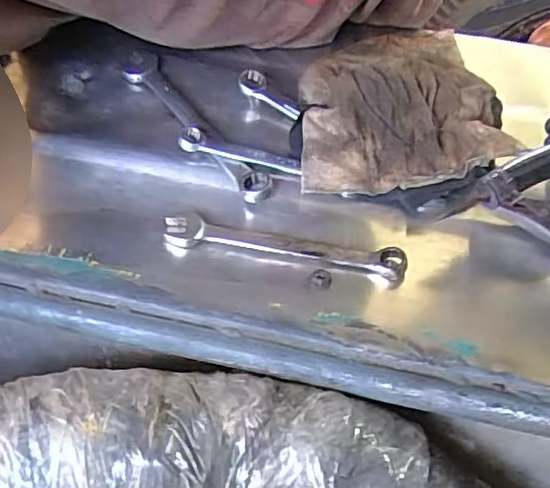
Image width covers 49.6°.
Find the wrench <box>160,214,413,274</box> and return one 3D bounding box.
[{"bbox_3d":[0.004,0.001,0.361,0.145,0.009,0.020,8,53,6],"label":"wrench"}]

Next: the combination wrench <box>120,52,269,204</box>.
[{"bbox_3d":[-0.056,-0.086,0.414,0.024,0.013,0.166,-33,59,-22],"label":"combination wrench"}]

